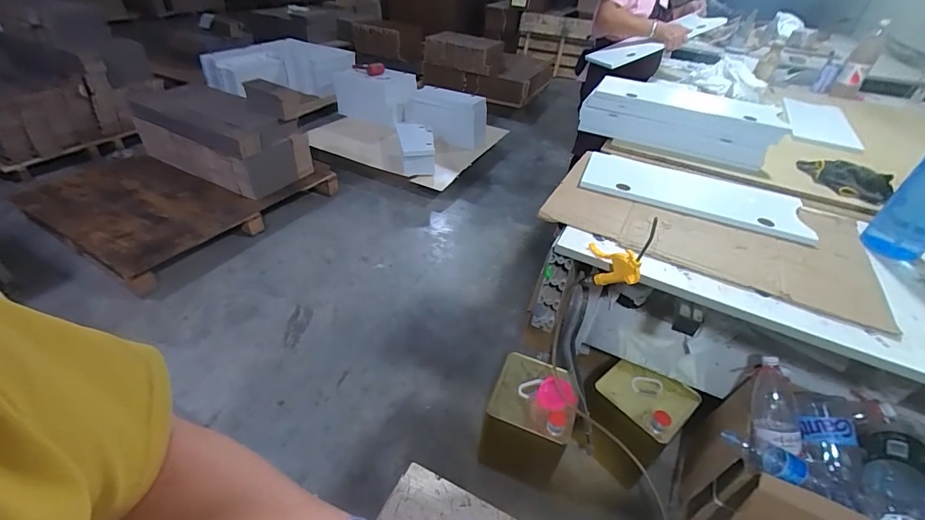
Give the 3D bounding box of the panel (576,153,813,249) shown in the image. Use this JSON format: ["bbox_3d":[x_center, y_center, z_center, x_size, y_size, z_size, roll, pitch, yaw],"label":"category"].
[{"bbox_3d":[0.544,-0.160,0.978,0.488,0.020,0.214,20,41,15],"label":"panel"}]

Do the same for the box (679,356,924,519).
[{"bbox_3d":[0.826,0.546,0.968,0.461,0.418,0.332,27,44,26],"label":"box"}]

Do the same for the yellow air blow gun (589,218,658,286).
[{"bbox_3d":[0.283,-0.009,0.707,0.029,0.199,0.092,-3,73,-12],"label":"yellow air blow gun"}]

